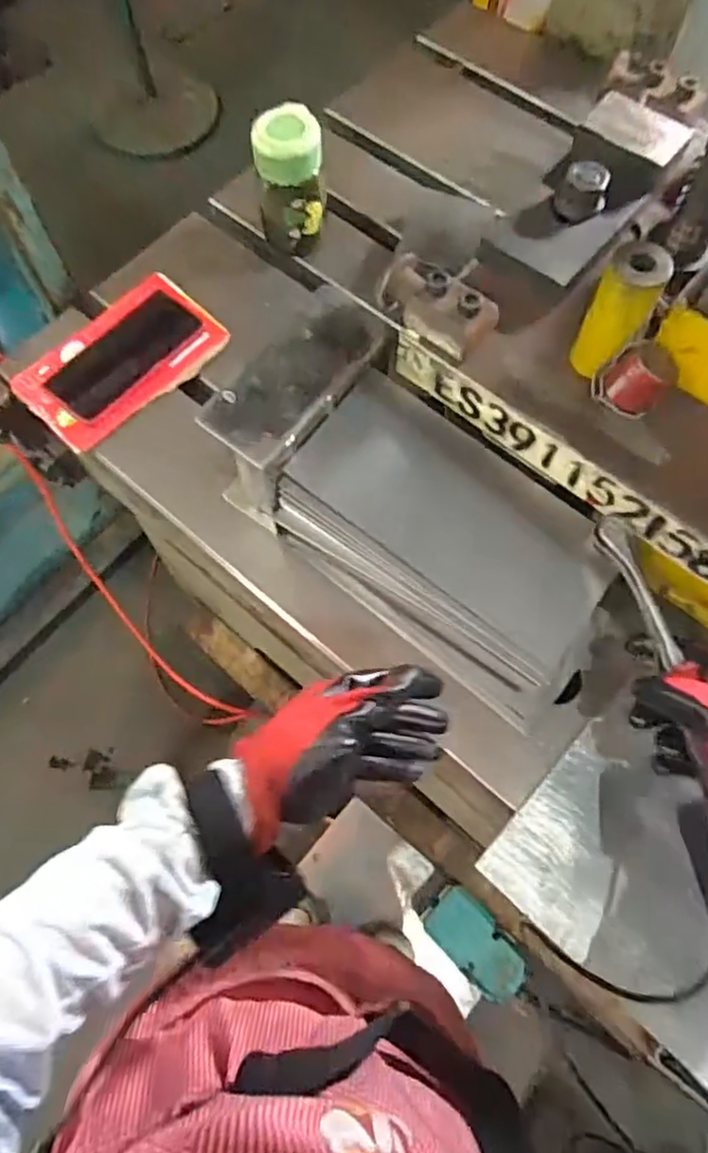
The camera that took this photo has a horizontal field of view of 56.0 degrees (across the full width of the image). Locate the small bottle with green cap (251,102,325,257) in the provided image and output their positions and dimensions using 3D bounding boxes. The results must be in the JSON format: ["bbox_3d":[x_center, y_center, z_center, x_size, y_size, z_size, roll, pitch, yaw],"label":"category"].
[{"bbox_3d":[-0.064,-0.398,0.686,0.069,0.134,0.059,-7,69,-3],"label":"small bottle with green cap"}]

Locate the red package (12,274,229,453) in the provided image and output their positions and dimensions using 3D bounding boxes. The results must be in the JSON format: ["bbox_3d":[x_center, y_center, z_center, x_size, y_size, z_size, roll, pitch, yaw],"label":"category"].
[{"bbox_3d":[-0.235,-0.219,0.673,0.195,0.026,0.113,-39,73,-14],"label":"red package"}]

